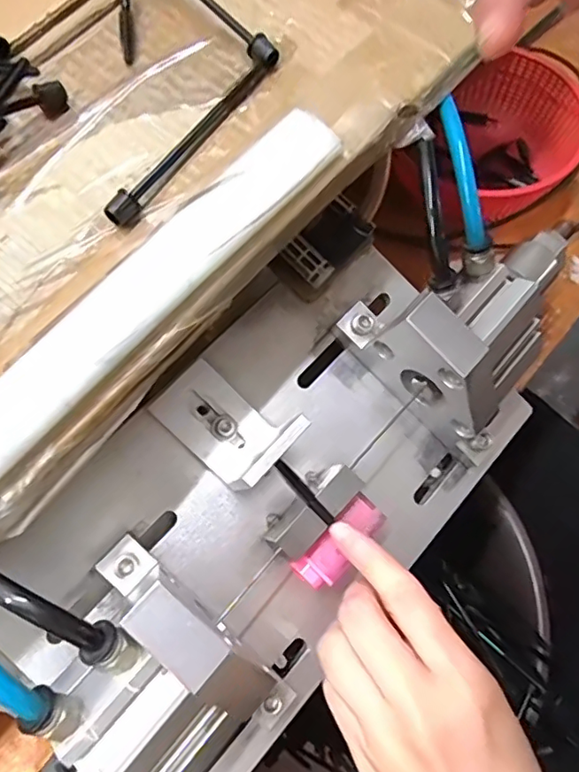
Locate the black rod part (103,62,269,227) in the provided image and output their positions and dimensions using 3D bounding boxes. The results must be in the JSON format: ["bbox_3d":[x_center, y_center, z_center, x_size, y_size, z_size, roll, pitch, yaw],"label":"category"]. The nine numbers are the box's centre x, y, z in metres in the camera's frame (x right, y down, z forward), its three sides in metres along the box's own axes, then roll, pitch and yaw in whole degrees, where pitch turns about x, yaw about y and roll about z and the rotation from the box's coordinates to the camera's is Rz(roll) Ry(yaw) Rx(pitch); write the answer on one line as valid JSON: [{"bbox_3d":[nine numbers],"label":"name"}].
[{"bbox_3d":[-0.041,-0.105,0.236,0.009,0.011,0.102,32,74,11],"label":"black rod part"}]

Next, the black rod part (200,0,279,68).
[{"bbox_3d":[-0.041,-0.182,0.262,0.008,0.013,0.100,-40,75,-12],"label":"black rod part"}]

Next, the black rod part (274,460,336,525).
[{"bbox_3d":[0.007,0.049,0.258,0.005,0.004,0.037,-42,90,-13],"label":"black rod part"}]

